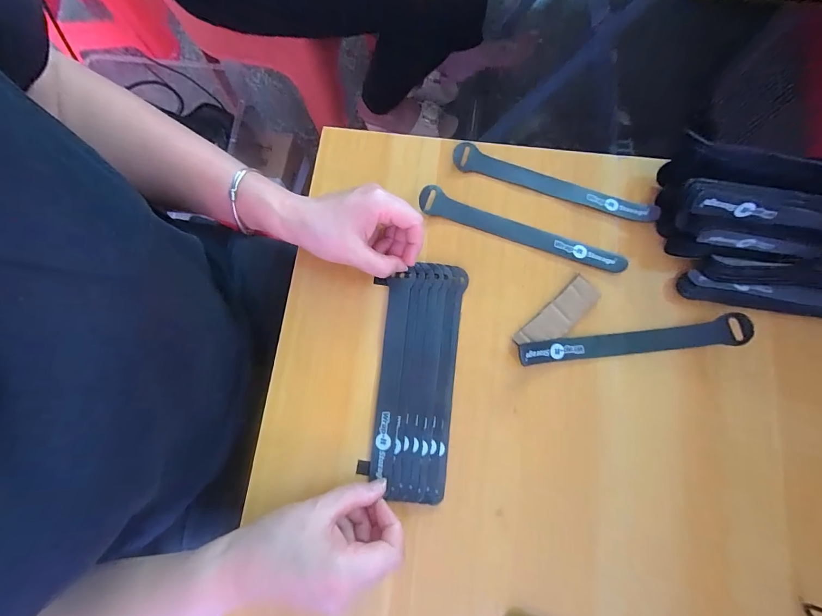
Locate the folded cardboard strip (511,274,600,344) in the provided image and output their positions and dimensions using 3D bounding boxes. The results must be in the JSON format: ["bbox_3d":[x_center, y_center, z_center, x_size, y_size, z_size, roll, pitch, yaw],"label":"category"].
[{"bbox_3d":[0.132,0.007,0.326,0.087,0.009,0.028,-42,82,-8],"label":"folded cardboard strip"}]

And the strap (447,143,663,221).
[{"bbox_3d":[0.140,-0.121,0.354,0.201,0.010,0.023,17,79,3],"label":"strap"}]

